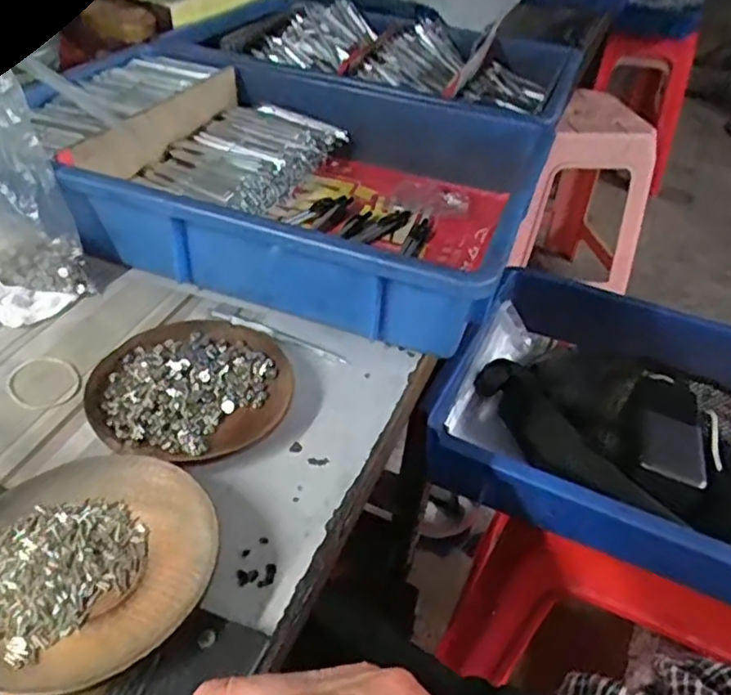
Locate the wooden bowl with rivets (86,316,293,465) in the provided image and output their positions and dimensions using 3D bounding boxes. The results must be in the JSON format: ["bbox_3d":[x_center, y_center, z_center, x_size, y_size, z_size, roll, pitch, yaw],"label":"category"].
[{"bbox_3d":[-0.101,0.023,0.381,0.111,0.017,0.112,4,40,-4],"label":"wooden bowl with rivets"}]

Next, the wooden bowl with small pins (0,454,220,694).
[{"bbox_3d":[-0.129,0.094,0.287,0.121,0.025,0.110,4,40,-4],"label":"wooden bowl with small pins"}]

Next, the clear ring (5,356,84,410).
[{"bbox_3d":[-0.195,0.021,0.389,0.052,0.004,0.040,35,47,28],"label":"clear ring"}]

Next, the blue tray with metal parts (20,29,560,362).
[{"bbox_3d":[-0.074,-0.159,0.544,0.411,0.073,0.299,19,42,13],"label":"blue tray with metal parts"}]

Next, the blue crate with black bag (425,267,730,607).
[{"bbox_3d":[0.289,0.079,0.572,0.413,0.078,0.298,21,42,15],"label":"blue crate with black bag"}]

